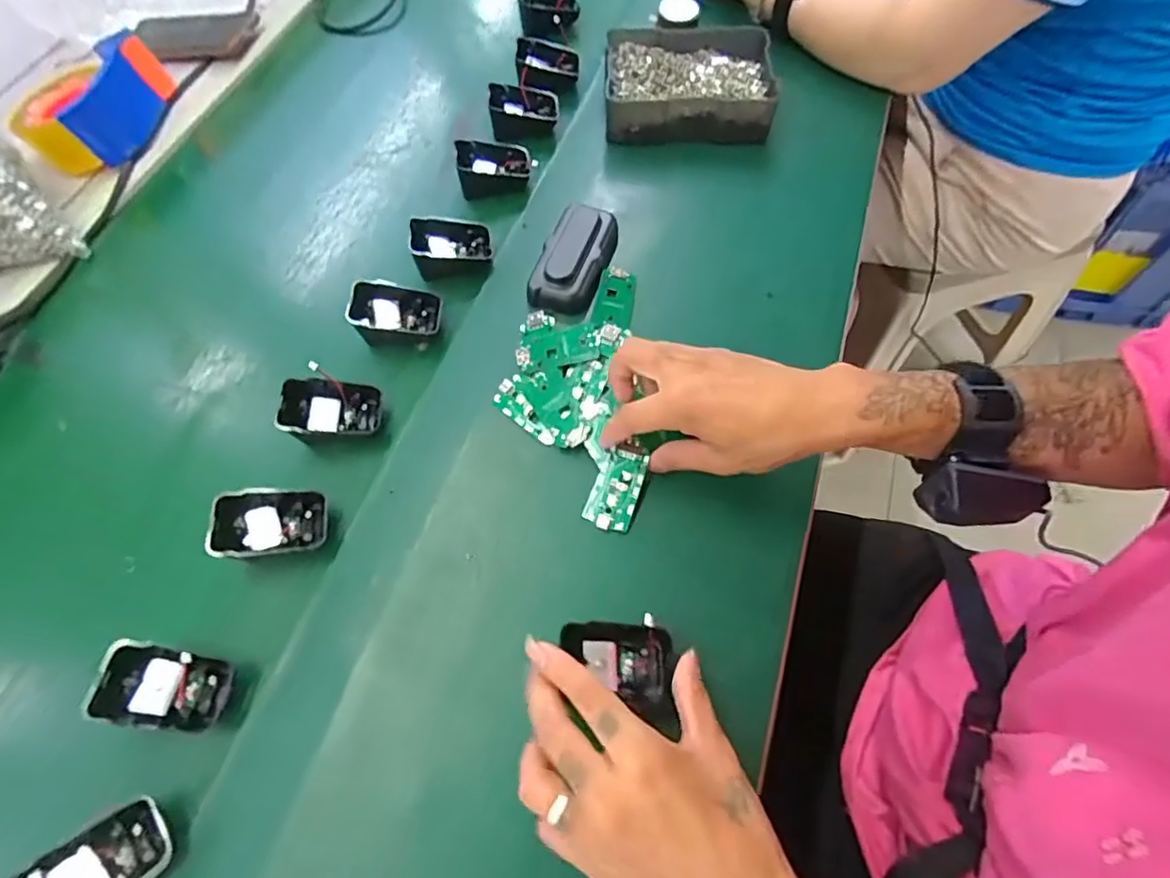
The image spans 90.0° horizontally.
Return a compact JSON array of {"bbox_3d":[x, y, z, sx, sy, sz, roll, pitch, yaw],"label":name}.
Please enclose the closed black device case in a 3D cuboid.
[{"bbox_3d":[-0.007,-0.154,0.487,0.051,0.023,0.104,17,67,11],"label":"closed black device case"}]

